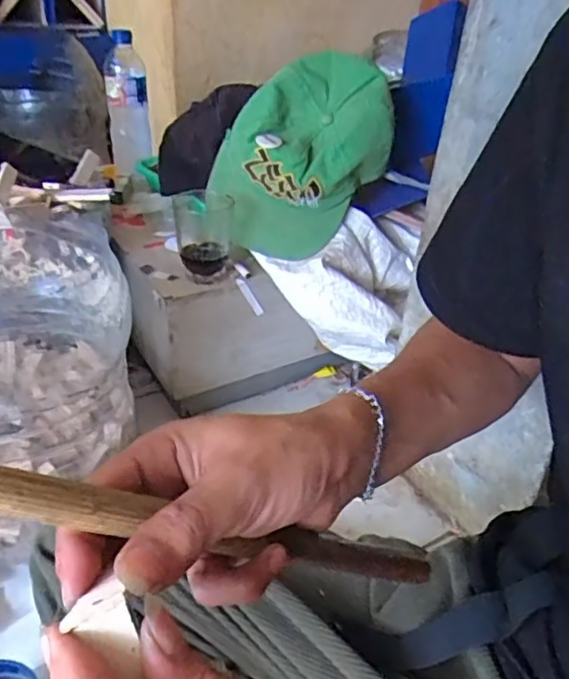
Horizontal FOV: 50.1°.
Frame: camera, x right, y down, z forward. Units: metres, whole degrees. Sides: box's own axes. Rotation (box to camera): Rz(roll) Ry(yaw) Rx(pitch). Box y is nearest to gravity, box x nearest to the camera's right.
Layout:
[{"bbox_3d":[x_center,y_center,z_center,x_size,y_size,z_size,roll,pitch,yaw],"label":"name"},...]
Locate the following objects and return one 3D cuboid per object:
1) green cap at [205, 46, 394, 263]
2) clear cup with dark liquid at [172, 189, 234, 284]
[{"bbox_3d":[0.023,-0.233,0.790,0.179,0.268,0.125,35,-3,4],"label":"green cap"},{"bbox_3d":[-0.098,-0.124,0.740,0.070,0.090,0.074,-2,33,-9],"label":"clear cup with dark liquid"}]

